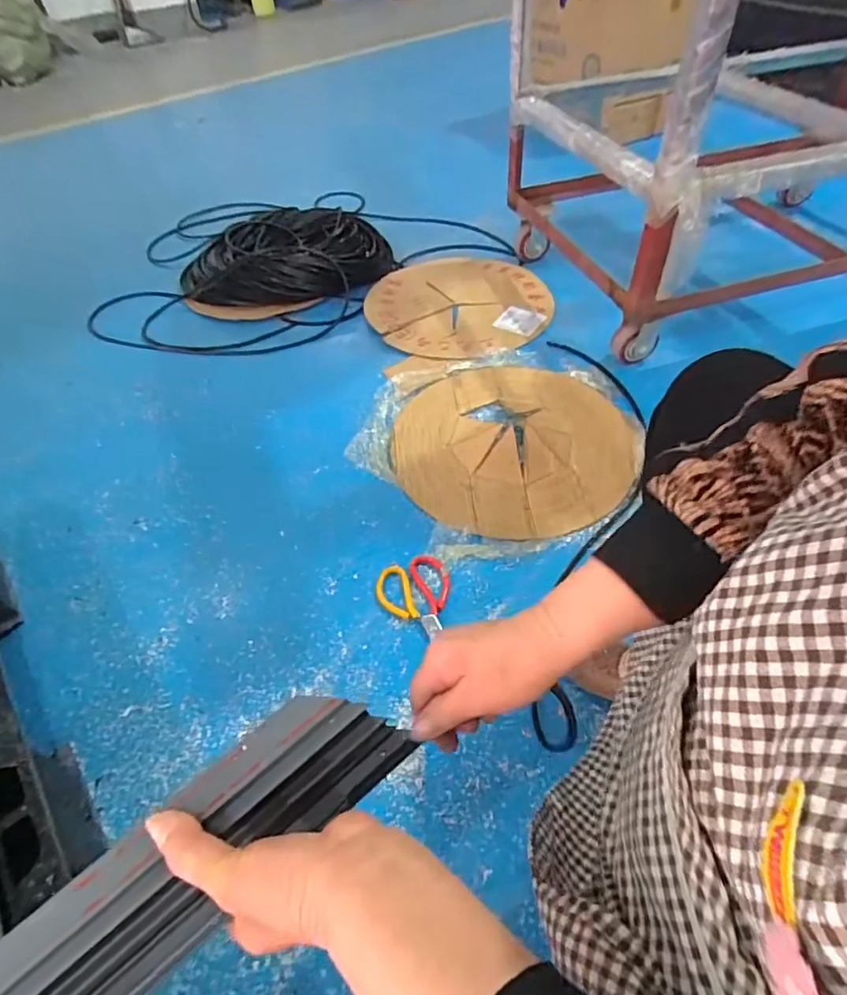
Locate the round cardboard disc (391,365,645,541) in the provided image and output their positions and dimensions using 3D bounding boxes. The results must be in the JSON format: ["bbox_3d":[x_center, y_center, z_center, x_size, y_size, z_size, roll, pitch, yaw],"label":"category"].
[{"bbox_3d":[0.179,-0.115,1.078,0.455,0.021,0.453,-2,50,3],"label":"round cardboard disc"}]

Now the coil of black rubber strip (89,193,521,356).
[{"bbox_3d":[-0.418,-0.746,1.610,1.046,0.113,0.907,-32,55,-21],"label":"coil of black rubber strip"}]

